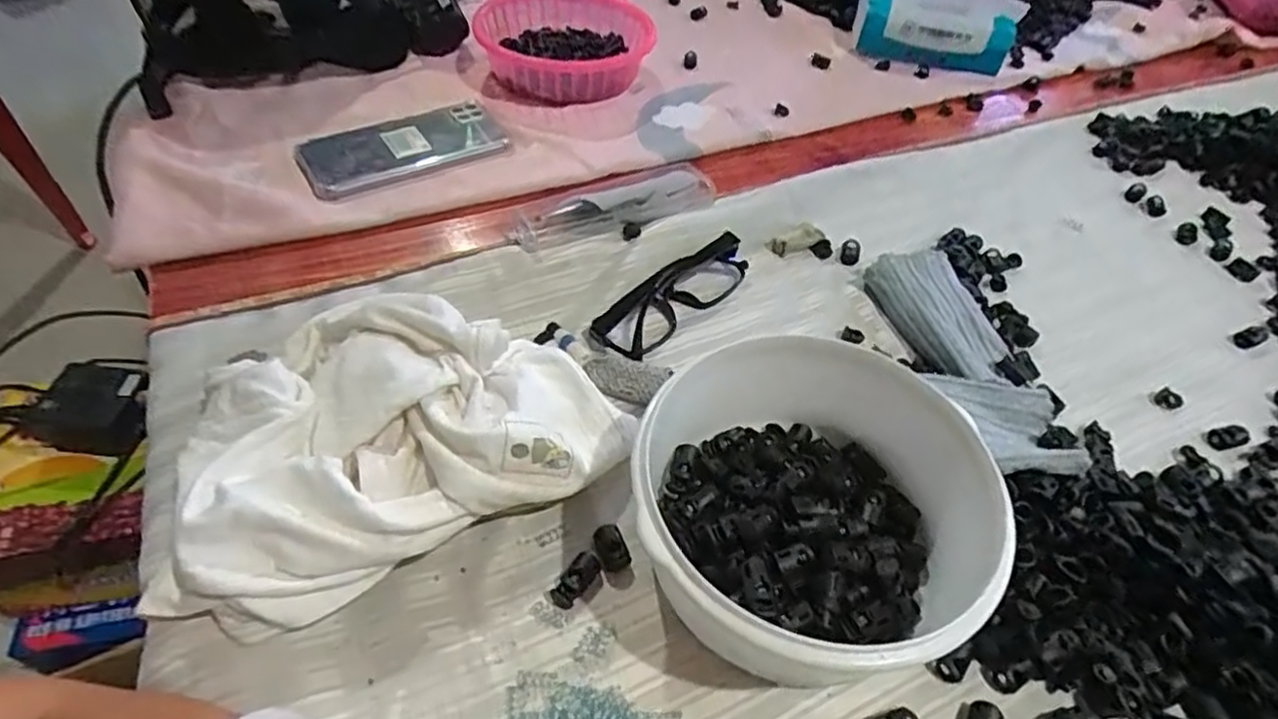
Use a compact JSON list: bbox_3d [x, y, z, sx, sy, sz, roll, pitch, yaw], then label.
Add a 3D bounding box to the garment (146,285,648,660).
[{"bbox_3d":[-0.129,0.032,0.357,0.220,0.060,0.162,-19,51,-20],"label":"garment"}]

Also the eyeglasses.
[{"bbox_3d":[0.027,-0.048,0.454,0.037,0.024,0.130,34,54,26],"label":"eyeglasses"}]

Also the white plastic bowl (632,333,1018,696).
[{"bbox_3d":[0.075,0.074,0.322,0.142,0.077,0.153,2,47,-2],"label":"white plastic bowl"}]

